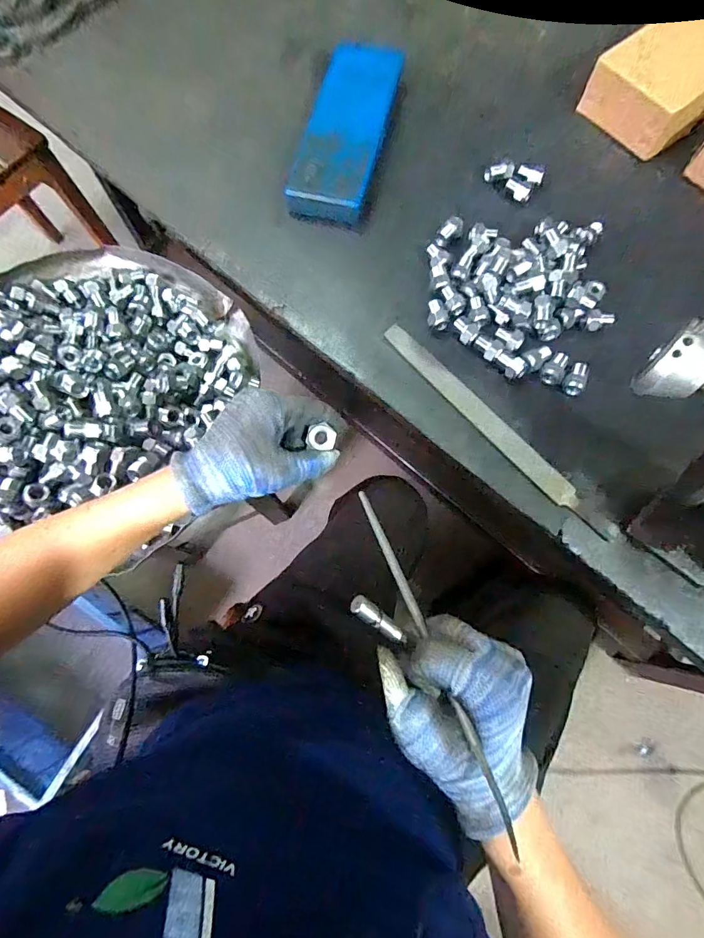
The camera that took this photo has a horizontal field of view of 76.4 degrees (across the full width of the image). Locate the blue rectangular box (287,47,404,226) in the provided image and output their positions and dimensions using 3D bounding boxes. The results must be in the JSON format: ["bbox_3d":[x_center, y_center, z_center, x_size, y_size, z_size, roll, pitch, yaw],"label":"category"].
[{"bbox_3d":[-0.005,-0.407,0.541,0.088,0.033,0.261,14,75,5],"label":"blue rectangular box"}]

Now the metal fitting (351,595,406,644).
[{"bbox_3d":[0.017,0.088,0.257,0.041,0.007,0.010,42,78,-21],"label":"metal fitting"}]

